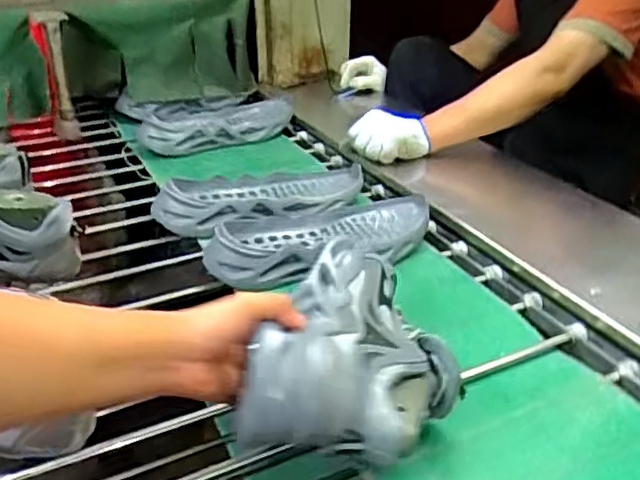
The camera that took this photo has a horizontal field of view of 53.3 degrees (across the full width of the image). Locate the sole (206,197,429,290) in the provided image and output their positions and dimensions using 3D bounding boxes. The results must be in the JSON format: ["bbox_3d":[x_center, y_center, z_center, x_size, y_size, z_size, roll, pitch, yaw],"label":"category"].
[{"bbox_3d":[0.007,-0.006,0.874,0.327,0.056,0.143,-12,32,-21],"label":"sole"}]

